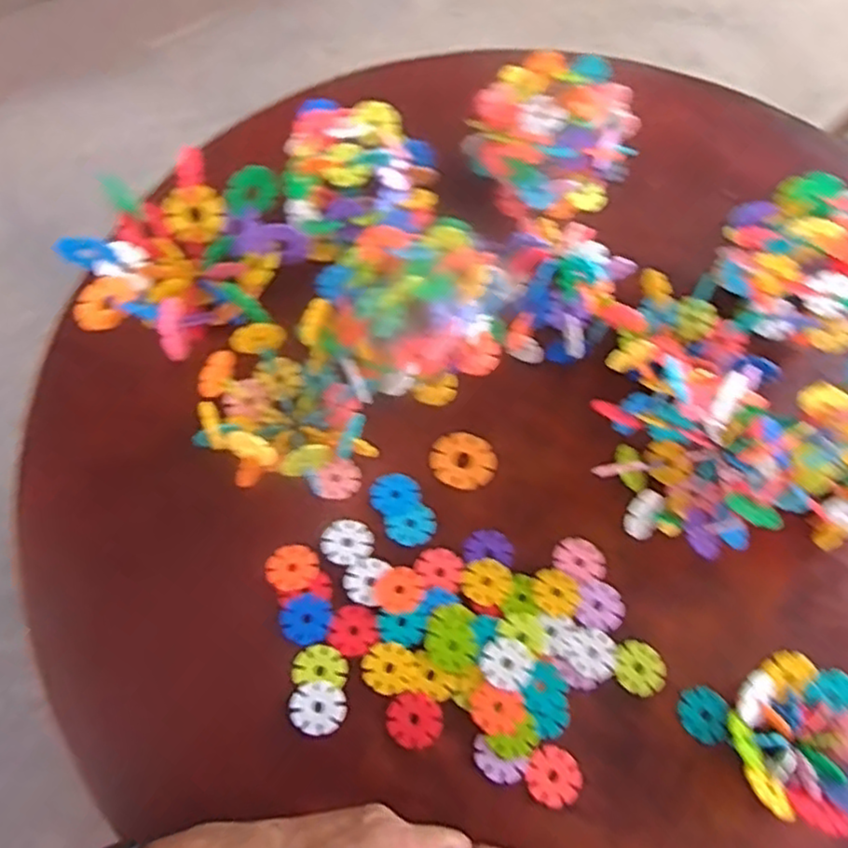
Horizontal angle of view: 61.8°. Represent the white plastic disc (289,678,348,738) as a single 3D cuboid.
[{"bbox_3d":[-0.066,0.178,0.445,0.035,0.004,0.033,0,64,0],"label":"white plastic disc"}]

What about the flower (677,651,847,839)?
[{"bbox_3d":[0.225,0.193,0.429,0.092,0.036,0.091,-19,65,-10],"label":"flower"}]

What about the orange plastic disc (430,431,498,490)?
[{"bbox_3d":[0.030,0.027,0.527,0.048,0.004,0.045,0,64,0],"label":"orange plastic disc"}]

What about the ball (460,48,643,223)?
[{"bbox_3d":[0.112,-0.244,0.595,0.121,0.091,0.116,0,64,0],"label":"ball"}]

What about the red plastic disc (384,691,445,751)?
[{"bbox_3d":[-0.006,0.186,0.444,0.034,0.004,0.032,0,64,0],"label":"red plastic disc"}]

